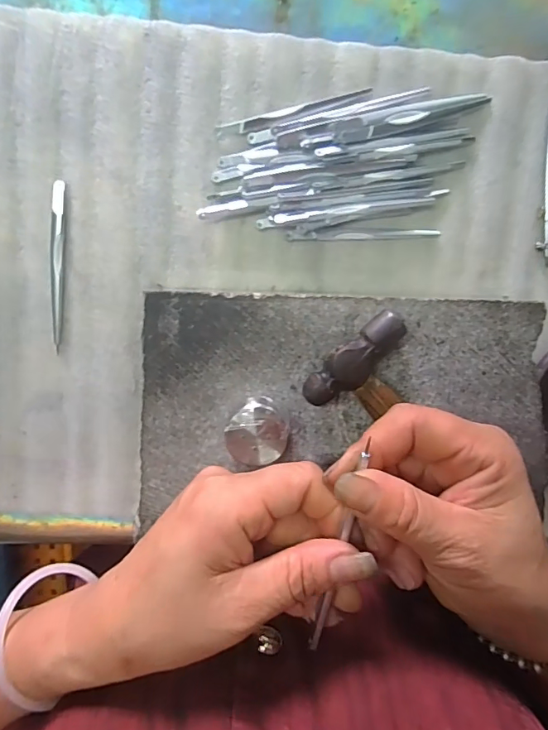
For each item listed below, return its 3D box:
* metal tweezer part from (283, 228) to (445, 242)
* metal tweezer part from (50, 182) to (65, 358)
[{"bbox_3d":[0.059,-0.086,0.310,0.101,0.007,0.007,-2,98,-3],"label":"metal tweezer part"},{"bbox_3d":[-0.142,-0.063,0.306,0.008,0.004,0.108,5,97,-4],"label":"metal tweezer part"}]

